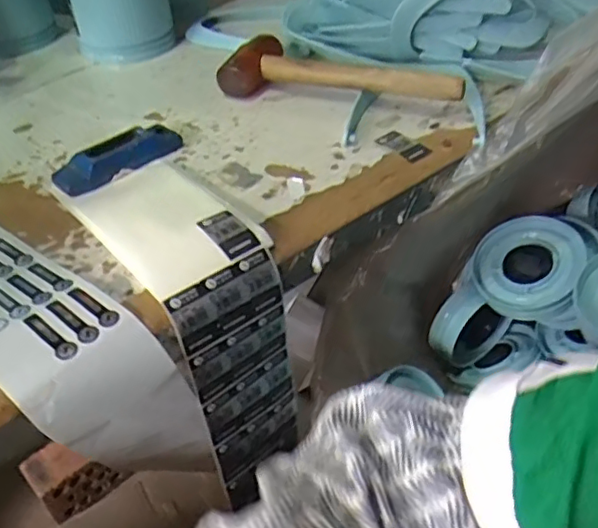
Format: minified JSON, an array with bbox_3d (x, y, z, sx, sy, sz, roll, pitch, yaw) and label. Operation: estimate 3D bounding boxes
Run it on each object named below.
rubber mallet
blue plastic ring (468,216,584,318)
[{"bbox_3d":[0.051,-0.219,0.695,0.279,0.049,0.096,15,44,17],"label":"rubber mallet"},{"bbox_3d":[0.291,0.002,0.757,0.139,0.033,0.117,-28,58,15],"label":"blue plastic ring"}]

